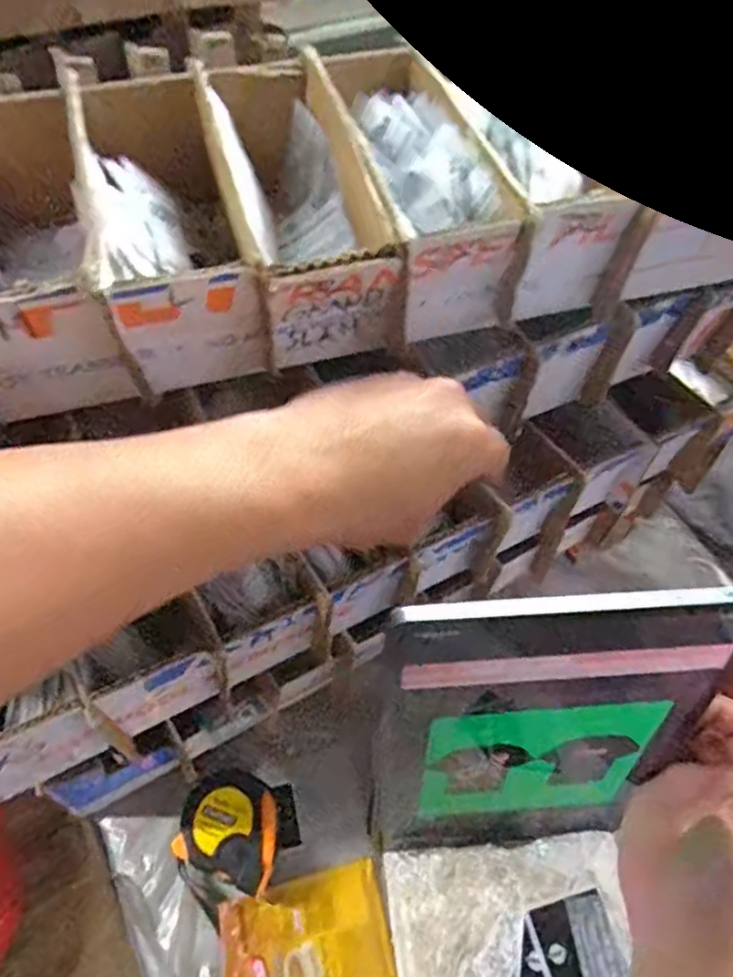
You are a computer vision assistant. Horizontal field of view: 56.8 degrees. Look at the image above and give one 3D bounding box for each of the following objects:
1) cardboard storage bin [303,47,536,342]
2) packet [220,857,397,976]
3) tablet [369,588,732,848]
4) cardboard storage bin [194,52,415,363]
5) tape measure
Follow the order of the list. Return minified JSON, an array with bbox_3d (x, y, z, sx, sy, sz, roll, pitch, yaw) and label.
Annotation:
[{"bbox_3d":[0.020,-0.158,0.366,0.068,0.078,0.167,-12,56,-11],"label":"cardboard storage bin"},{"bbox_3d":[-0.040,0.317,0.467,0.111,0.011,0.085,-12,55,-10],"label":"packet"},{"bbox_3d":[0.087,0.133,0.352,0.165,0.249,0.011,-4,45,-2],"label":"tablet"},{"bbox_3d":[-0.036,-0.143,0.354,0.068,0.080,0.168,-11,56,-10],"label":"cardboard storage bin"},{"bbox_3d":[-0.093,0.243,0.495,0.078,0.044,0.086,19,56,12],"label":"tape measure"}]

